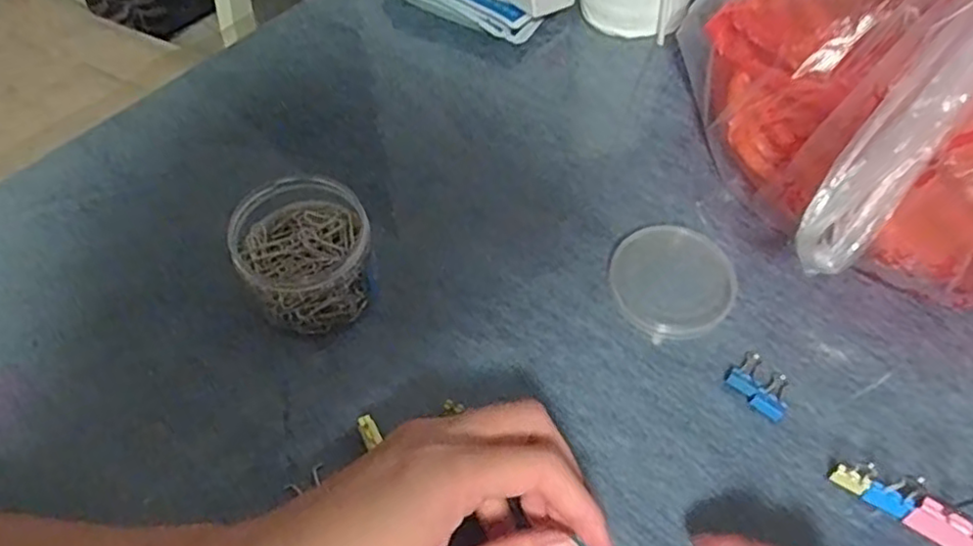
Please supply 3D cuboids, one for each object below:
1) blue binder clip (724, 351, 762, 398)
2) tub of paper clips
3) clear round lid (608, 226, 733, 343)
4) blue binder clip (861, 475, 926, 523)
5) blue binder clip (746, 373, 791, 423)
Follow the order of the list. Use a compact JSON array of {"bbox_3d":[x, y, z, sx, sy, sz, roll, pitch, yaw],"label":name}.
[{"bbox_3d":[0.137,0.052,0.354,0.025,0.004,0.016,-40,65,-23],"label":"blue binder clip"},{"bbox_3d":[-0.094,-0.009,0.362,0.067,0.052,0.065,0,57,-1],"label":"tub of paper clips"},{"bbox_3d":[0.105,0.003,0.384,0.067,0.009,0.067,0,57,-1],"label":"clear round lid"},{"bbox_3d":[0.187,0.101,0.311,0.019,0.029,0.008,28,61,16],"label":"blue binder clip"},{"bbox_3d":[0.148,0.063,0.348,0.026,0.004,0.017,-36,64,-22],"label":"blue binder clip"}]

